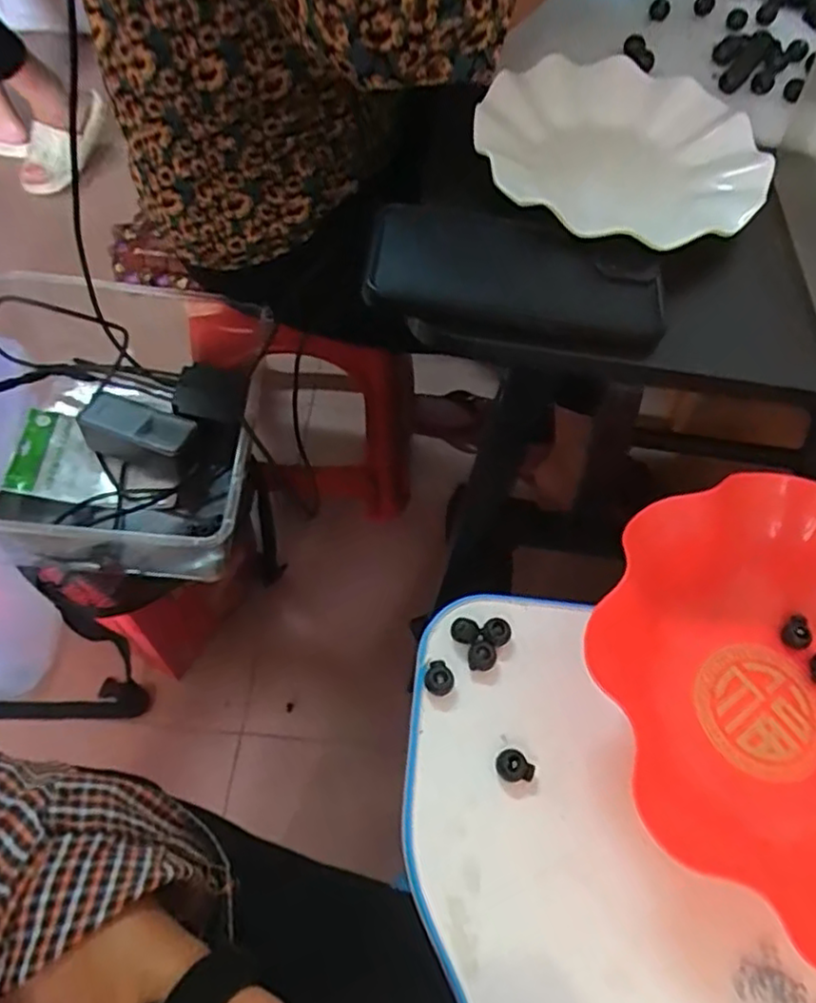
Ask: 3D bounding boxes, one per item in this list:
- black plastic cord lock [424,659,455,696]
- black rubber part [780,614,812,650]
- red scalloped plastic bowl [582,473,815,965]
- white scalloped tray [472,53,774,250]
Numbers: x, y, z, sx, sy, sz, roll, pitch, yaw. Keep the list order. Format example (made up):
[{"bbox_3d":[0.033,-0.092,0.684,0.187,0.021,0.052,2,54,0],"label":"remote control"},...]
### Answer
[{"bbox_3d":[0.017,0.094,0.361,0.015,0.008,0.018,-9,61,-10],"label":"black plastic cord lock"},{"bbox_3d":[0.226,0.075,0.389,0.014,0.007,0.020,28,62,11],"label":"black rubber part"},{"bbox_3d":[0.205,0.103,0.342,0.210,0.061,0.229,-11,61,-11],"label":"red scalloped plastic bowl"},{"bbox_3d":[0.134,-0.220,0.429,0.189,0.033,0.181,-35,68,-22],"label":"white scalloped tray"}]

